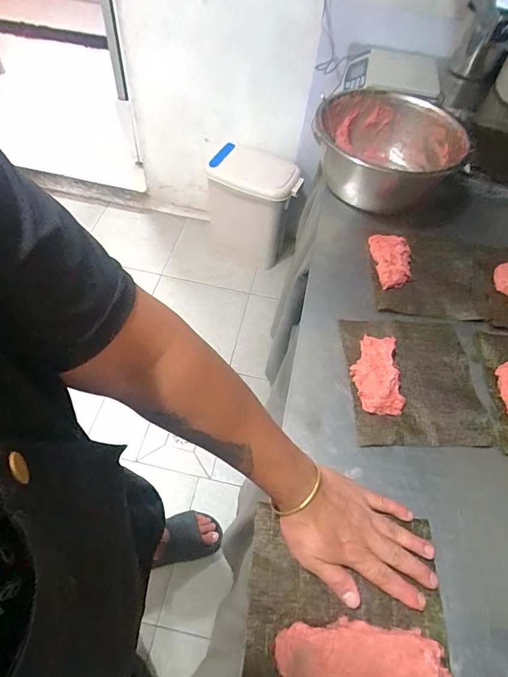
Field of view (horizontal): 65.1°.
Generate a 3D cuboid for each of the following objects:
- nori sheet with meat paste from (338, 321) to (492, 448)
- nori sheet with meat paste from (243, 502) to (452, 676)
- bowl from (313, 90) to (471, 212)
[{"bbox_3d":[0.231,0.053,0.570,0.184,0.024,0.200,1,56,-4],"label":"nori sheet with meat paste"},{"bbox_3d":[0.095,0.278,0.408,0.200,0.019,0.177,7,56,0],"label":"nori sheet with meat paste"},{"bbox_3d":[0.254,-0.376,0.810,0.290,0.123,0.276,30,59,15],"label":"bowl"}]

